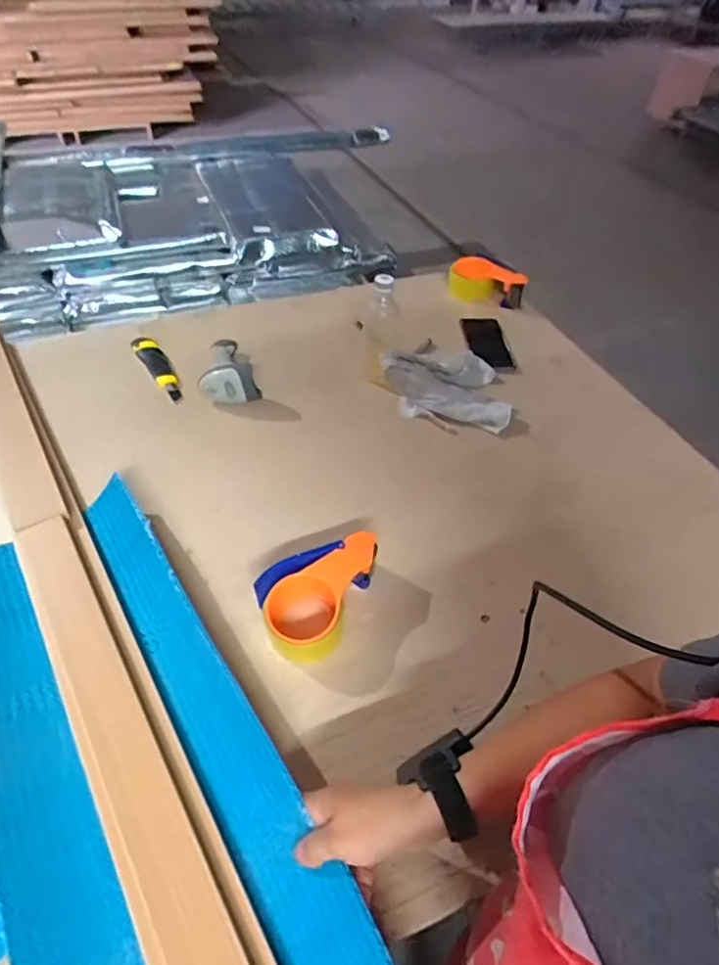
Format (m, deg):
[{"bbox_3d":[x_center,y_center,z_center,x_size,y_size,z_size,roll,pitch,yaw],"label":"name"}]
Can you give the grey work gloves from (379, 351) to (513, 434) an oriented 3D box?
[{"bbox_3d":[0.142,-0.171,0.906,0.214,0.064,0.173,4,47,1],"label":"grey work gloves"}]

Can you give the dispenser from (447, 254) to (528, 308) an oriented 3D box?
[{"bbox_3d":[0.265,-0.426,1.143,0.159,0.068,0.091,7,47,5],"label":"dispenser"}]

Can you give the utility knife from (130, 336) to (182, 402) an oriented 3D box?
[{"bbox_3d":[-0.346,-0.204,0.937,0.040,0.022,0.189,-28,54,-25],"label":"utility knife"}]

